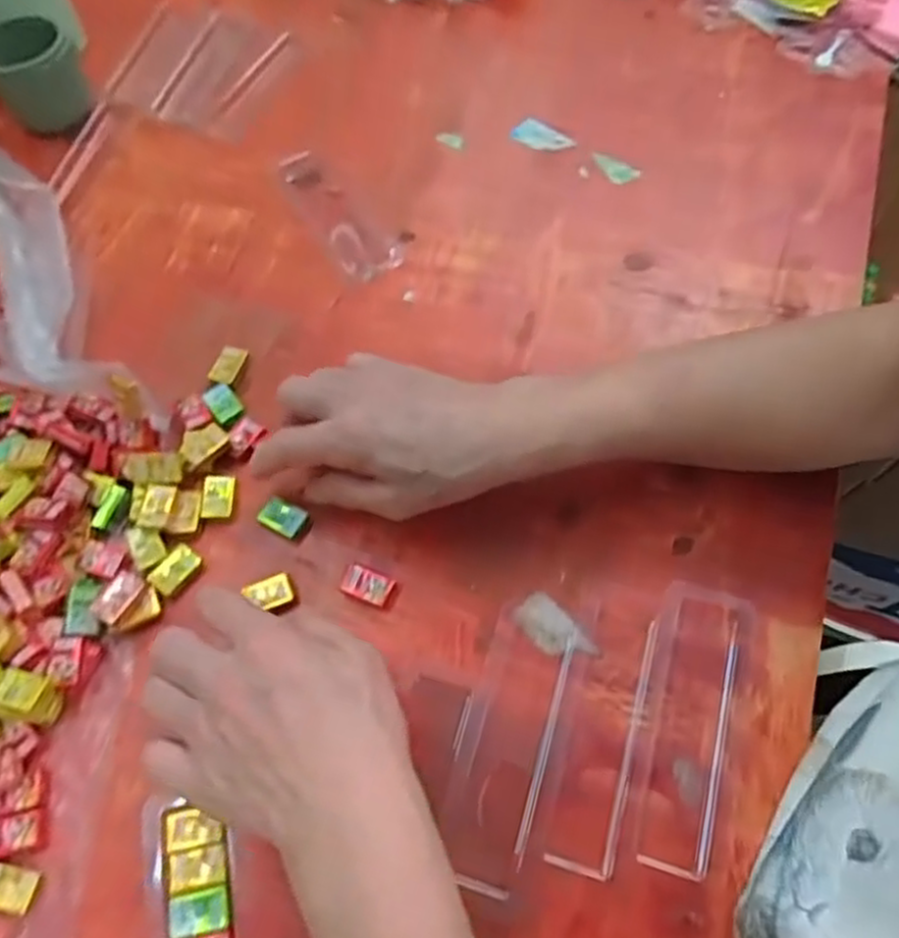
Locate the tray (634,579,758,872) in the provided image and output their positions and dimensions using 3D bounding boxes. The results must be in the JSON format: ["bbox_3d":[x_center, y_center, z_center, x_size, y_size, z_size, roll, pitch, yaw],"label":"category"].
[{"bbox_3d":[0.115,0.120,0.352,0.042,0.008,0.130,17,65,10],"label":"tray"}]

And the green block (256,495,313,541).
[{"bbox_3d":[-0.092,0.028,0.409,0.026,0.010,0.017,26,67,14],"label":"green block"}]

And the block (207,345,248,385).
[{"bbox_3d":[-0.137,-0.064,0.456,0.017,0.006,0.027,17,65,10],"label":"block"}]

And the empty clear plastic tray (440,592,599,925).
[{"bbox_3d":[0.031,0.130,0.353,0.050,0.009,0.140,18,65,11],"label":"empty clear plastic tray"}]

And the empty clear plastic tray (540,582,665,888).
[{"bbox_3d":[0.076,0.121,0.354,0.033,0.006,0.132,15,64,9],"label":"empty clear plastic tray"}]

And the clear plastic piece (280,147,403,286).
[{"bbox_3d":[-0.078,-0.179,0.514,0.045,0.006,0.129,-28,65,-12],"label":"clear plastic piece"}]

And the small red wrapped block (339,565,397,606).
[{"bbox_3d":[-0.043,0.062,0.390,0.025,0.007,0.016,18,65,11],"label":"small red wrapped block"}]

